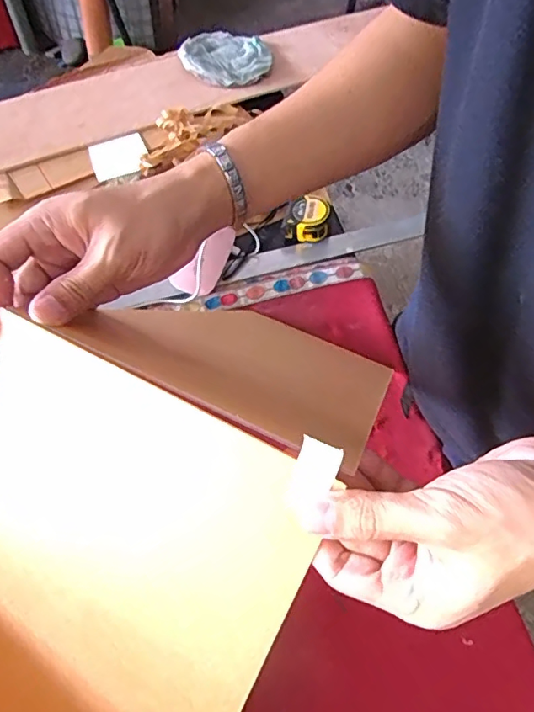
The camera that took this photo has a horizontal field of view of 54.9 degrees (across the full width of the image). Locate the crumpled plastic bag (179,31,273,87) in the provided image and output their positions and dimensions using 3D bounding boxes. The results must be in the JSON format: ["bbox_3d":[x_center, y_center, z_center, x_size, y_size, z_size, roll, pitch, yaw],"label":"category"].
[{"bbox_3d":[-0.074,-0.541,0.929,0.158,0.022,0.161,-3,59,-5],"label":"crumpled plastic bag"}]

